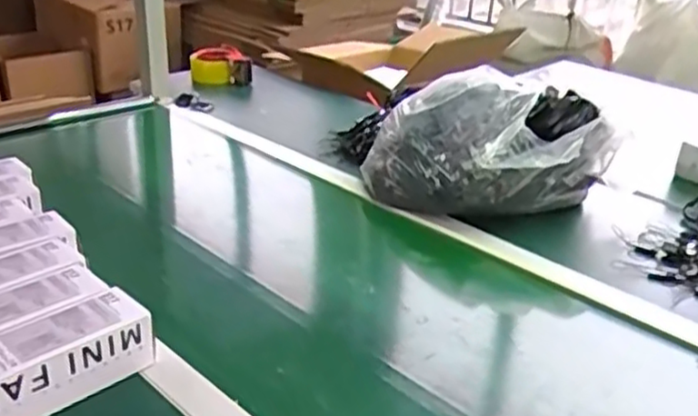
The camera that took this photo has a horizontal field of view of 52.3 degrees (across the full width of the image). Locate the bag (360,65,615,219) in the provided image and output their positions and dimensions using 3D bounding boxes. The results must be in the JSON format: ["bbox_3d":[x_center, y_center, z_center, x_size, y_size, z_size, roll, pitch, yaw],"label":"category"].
[{"bbox_3d":[0.192,-0.082,1.002,0.330,0.183,0.169,8,26,11],"label":"bag"}]

